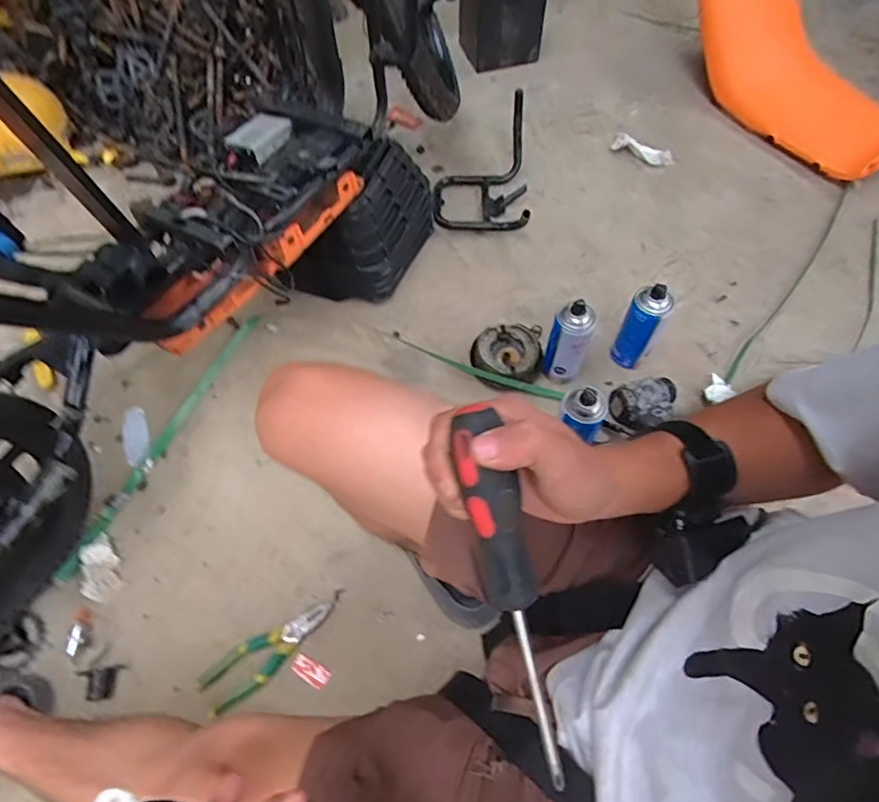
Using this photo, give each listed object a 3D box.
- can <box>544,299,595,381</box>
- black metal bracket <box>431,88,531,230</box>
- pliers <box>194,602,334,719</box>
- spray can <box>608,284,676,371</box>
[{"bbox_3d":[0.213,-0.089,0.925,0.061,0.184,0.053,10,60,6],"label":"can"},{"bbox_3d":[0.093,-0.492,1.171,0.203,0.142,0.308,5,60,3],"label":"black metal bracket"},{"bbox_3d":[-0.233,0.344,0.754,0.191,0.019,0.063,-31,64,-17],"label":"pliers"},{"bbox_3d":[0.347,-0.129,0.946,0.065,0.185,0.066,29,64,16],"label":"spray can"}]

